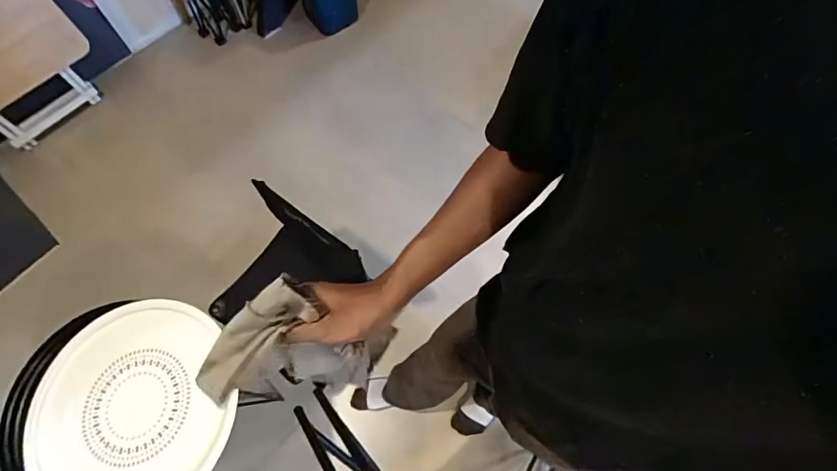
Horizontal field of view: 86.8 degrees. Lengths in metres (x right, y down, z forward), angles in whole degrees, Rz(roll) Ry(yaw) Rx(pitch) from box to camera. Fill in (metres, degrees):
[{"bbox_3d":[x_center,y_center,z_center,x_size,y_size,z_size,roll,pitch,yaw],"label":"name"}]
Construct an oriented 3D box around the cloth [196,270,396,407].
[{"bbox_3d":[-0.127,0.116,0.467,0.188,0.181,0.080,-13,67,-5],"label":"cloth"}]

